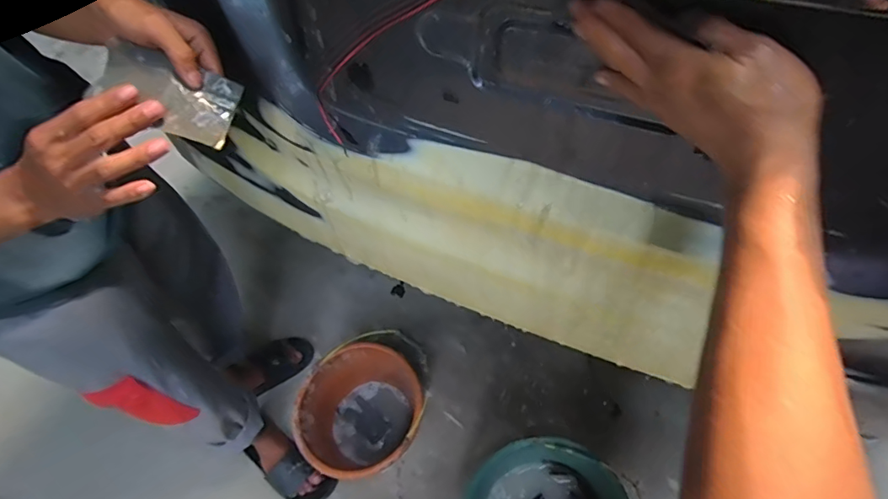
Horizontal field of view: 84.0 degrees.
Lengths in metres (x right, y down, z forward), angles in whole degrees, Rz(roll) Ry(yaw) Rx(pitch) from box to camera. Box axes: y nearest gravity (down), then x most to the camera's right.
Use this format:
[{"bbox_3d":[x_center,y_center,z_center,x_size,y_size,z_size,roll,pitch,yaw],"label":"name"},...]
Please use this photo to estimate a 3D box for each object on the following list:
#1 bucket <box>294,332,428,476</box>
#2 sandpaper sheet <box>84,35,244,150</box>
[{"bbox_3d":[-0.171,0.374,1.155,0.267,0.200,0.315,20,61,15],"label":"bucket"},{"bbox_3d":[-0.242,-0.135,0.432,0.113,0.011,0.066,17,76,-10],"label":"sandpaper sheet"}]

